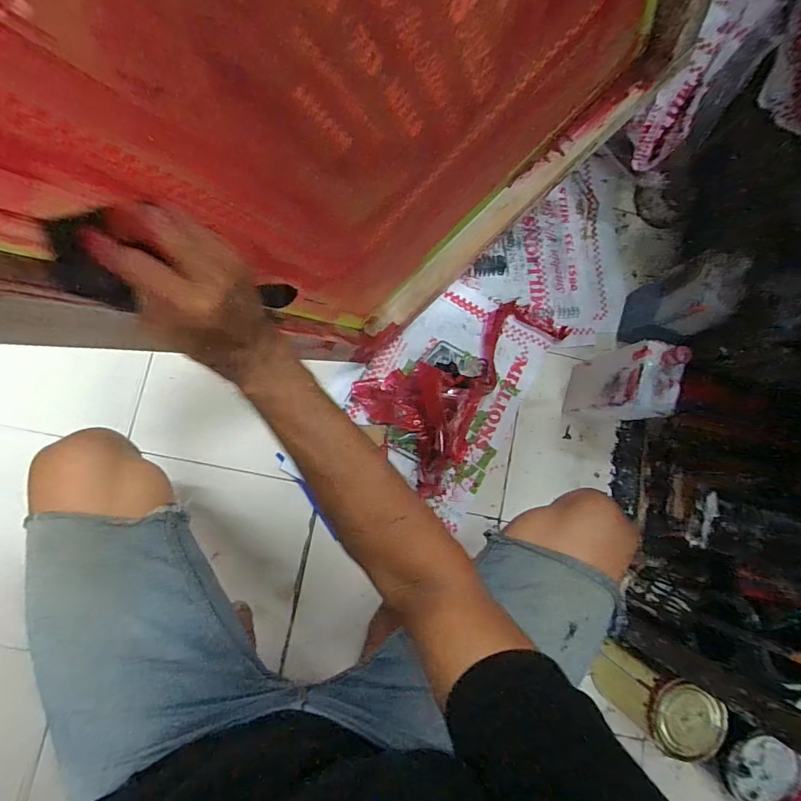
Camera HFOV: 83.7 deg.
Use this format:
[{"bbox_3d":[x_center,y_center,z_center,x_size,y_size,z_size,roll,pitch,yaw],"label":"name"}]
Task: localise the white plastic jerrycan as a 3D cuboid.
[{"bbox_3d":[0.334,-0.024,0.682,0.061,0.218,0.105,12,83,-5],"label":"white plastic jerrycan"}]

